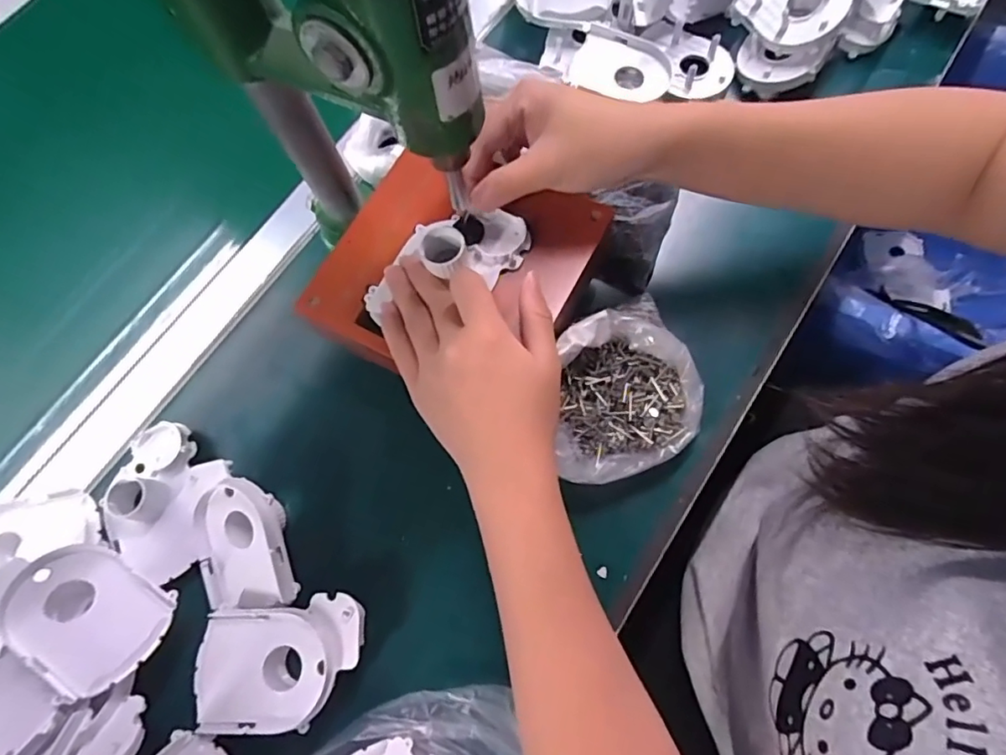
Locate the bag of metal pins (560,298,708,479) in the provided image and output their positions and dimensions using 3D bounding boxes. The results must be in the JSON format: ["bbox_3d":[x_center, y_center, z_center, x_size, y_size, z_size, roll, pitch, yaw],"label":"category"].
[{"bbox_3d":[0.074,0.004,0.360,0.100,0.044,0.111,-21,71,-3],"label":"bag of metal pins"}]

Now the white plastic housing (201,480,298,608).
[{"bbox_3d":[-0.163,0.103,0.340,0.062,0.025,0.076,-15,71,0],"label":"white plastic housing"}]

